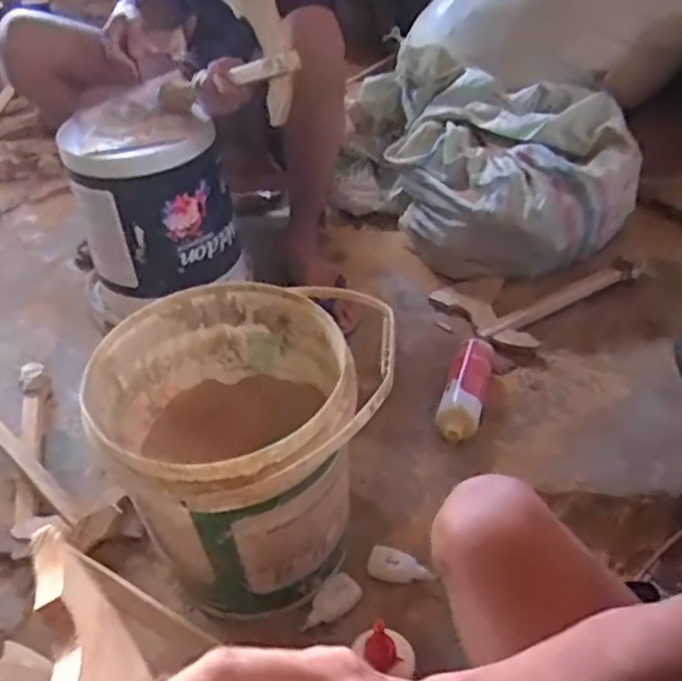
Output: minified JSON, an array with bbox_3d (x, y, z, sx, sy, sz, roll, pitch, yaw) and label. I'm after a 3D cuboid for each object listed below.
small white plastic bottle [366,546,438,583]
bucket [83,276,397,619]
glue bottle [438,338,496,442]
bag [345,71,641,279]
[{"bbox_3d":[0.082,0.304,0.944,0.087,0.032,0.033,10,42,18],"label":"small white plastic bottle"},{"bbox_3d":[-0.108,0.146,0.882,0.350,0.316,0.295,-3,40,3],"label":"bucket"},{"bbox_3d":[0.202,0.081,1.142,0.066,0.076,0.190,9,42,17],"label":"glue bottle"},{"bbox_3d":[0.287,-0.401,1.565,0.483,0.289,0.660,-22,42,-19],"label":"bag"}]

